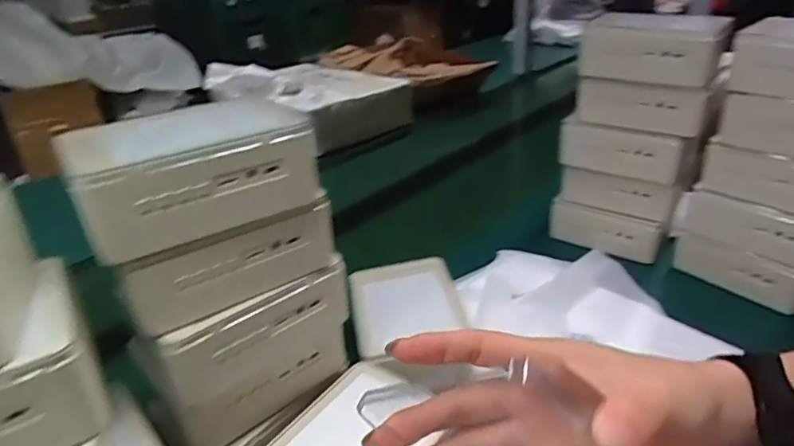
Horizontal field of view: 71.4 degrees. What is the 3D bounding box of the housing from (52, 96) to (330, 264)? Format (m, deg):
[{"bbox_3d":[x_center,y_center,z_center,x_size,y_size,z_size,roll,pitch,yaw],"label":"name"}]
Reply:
[{"bbox_3d":[-0.131,-0.037,0.361,0.141,0.064,0.091,-19,31,-27],"label":"housing"}]

